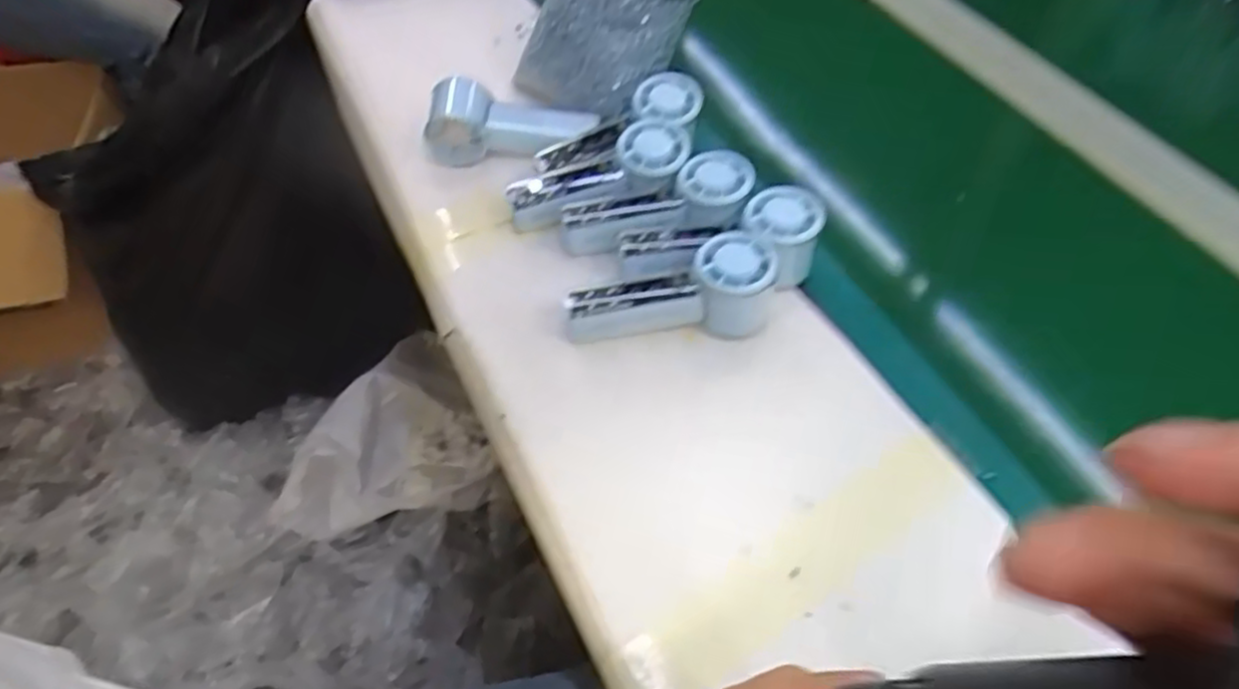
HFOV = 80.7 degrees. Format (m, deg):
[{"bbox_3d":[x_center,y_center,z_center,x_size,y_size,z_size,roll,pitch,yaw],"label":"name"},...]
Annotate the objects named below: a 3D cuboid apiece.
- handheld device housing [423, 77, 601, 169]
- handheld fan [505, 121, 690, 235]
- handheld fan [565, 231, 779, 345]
[{"bbox_3d":[-0.094,-0.199,0.641,0.147,0.055,0.054,3,54,0],"label":"handheld device housing"},{"bbox_3d":[-0.019,-0.137,0.594,0.150,0.033,0.061,-19,54,8],"label":"handheld fan"},{"bbox_3d":[0.039,-0.032,0.543,0.156,0.062,0.056,-12,54,6],"label":"handheld fan"}]

